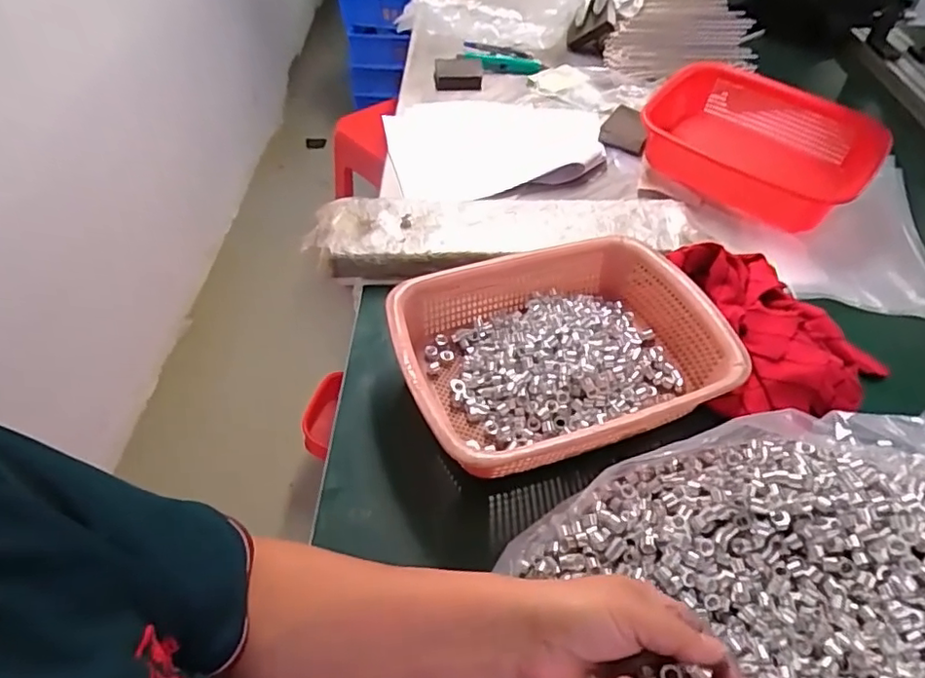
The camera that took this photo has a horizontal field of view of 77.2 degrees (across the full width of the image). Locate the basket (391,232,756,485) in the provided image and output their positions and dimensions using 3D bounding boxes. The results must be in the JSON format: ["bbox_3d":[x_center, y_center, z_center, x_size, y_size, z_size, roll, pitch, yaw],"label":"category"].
[{"bbox_3d":[0.091,0.010,0.550,0.299,0.074,0.215,-17,51,-15],"label":"basket"}]

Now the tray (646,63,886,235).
[{"bbox_3d":[0.424,-0.285,0.830,0.297,0.096,0.242,26,53,20],"label":"tray"}]

